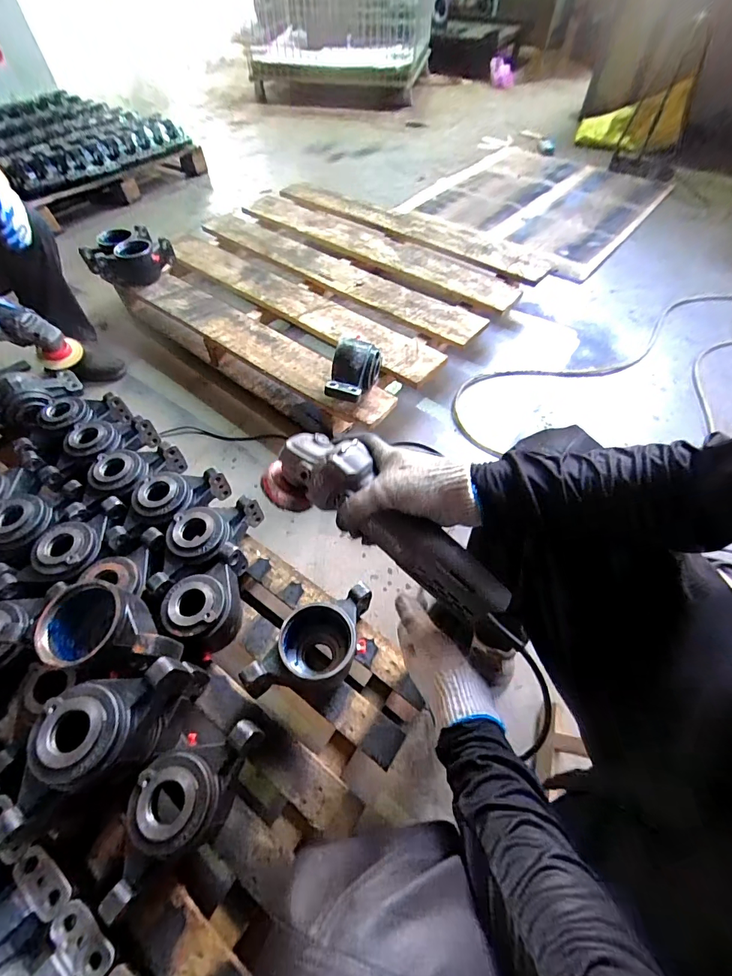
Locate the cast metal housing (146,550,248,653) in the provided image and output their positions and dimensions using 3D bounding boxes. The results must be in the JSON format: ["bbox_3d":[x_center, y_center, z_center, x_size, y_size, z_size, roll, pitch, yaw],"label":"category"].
[{"bbox_3d":[-0.277,0.194,0.686,0.140,0.082,0.144,-12,56,-7],"label":"cast metal housing"}]

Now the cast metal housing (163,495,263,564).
[{"bbox_3d":[-0.277,0.088,0.755,0.164,0.080,0.099,-16,57,-10],"label":"cast metal housing"}]

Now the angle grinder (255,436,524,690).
[{"bbox_3d":[0.032,0.055,0.415,0.312,0.076,0.079,40,64,8],"label":"angle grinder"}]

